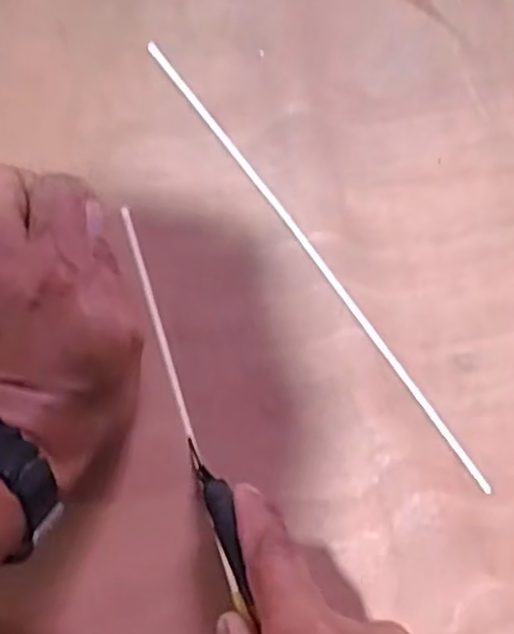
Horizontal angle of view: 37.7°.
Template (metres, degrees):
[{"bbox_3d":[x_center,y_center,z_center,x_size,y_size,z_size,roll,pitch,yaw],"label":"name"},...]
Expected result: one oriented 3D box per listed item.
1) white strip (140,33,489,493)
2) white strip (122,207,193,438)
[{"bbox_3d":[0.031,-0.029,0.383,0.006,0.004,0.281,-36,86,-8],"label":"white strip"},{"bbox_3d":[-0.050,0.001,0.371,0.004,0.008,0.117,-15,85,-6],"label":"white strip"}]

